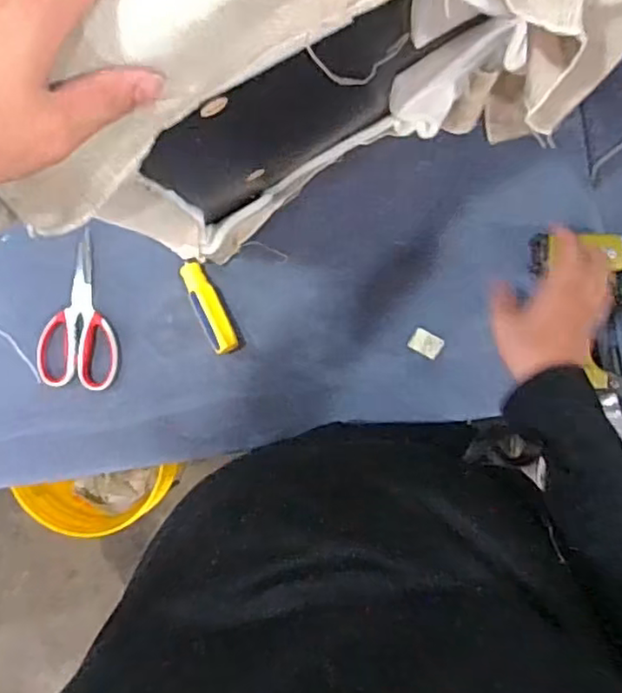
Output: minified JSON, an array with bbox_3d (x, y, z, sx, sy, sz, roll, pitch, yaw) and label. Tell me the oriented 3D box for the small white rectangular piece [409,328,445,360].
[{"bbox_3d":[0.134,-0.003,0.742,0.035,0.004,0.026,29,95,4],"label":"small white rectangular piece"}]

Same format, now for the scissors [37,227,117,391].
[{"bbox_3d":[-0.283,-0.042,0.785,0.098,0.006,0.186,5,93,5],"label":"scissors"}]

